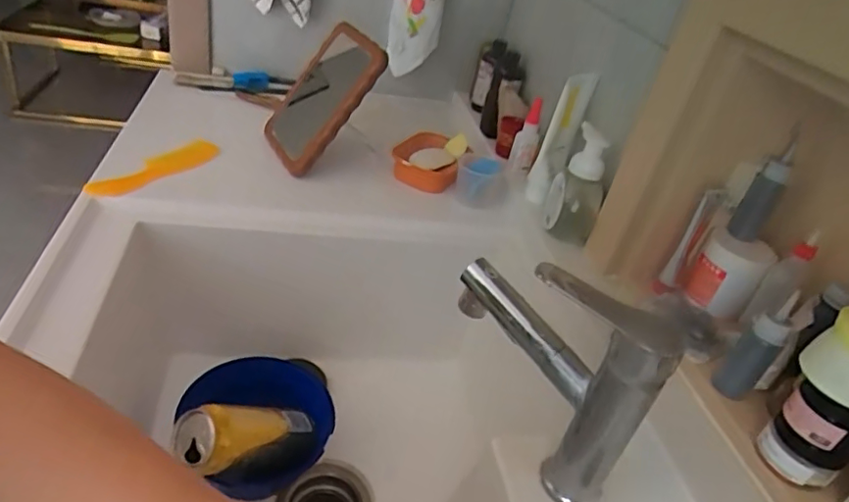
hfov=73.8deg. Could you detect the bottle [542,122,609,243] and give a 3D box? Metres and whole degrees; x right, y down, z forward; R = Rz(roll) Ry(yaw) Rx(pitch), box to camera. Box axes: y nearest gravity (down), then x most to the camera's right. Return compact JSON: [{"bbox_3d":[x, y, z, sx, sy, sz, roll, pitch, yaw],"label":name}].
[{"bbox_3d":[0.194,-0.084,0.715,0.062,0.131,0.060,16,34,6],"label":"bottle"}]

